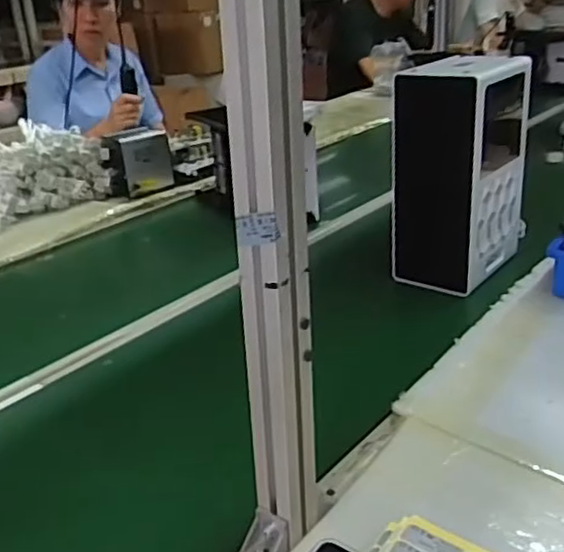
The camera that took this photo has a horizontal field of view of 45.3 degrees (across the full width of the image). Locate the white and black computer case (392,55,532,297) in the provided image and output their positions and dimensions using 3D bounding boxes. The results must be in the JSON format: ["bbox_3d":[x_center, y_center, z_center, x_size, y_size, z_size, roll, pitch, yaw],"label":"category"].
[{"bbox_3d":[0.291,-0.175,1.106,0.145,0.332,0.215,16,31,37],"label":"white and black computer case"}]

